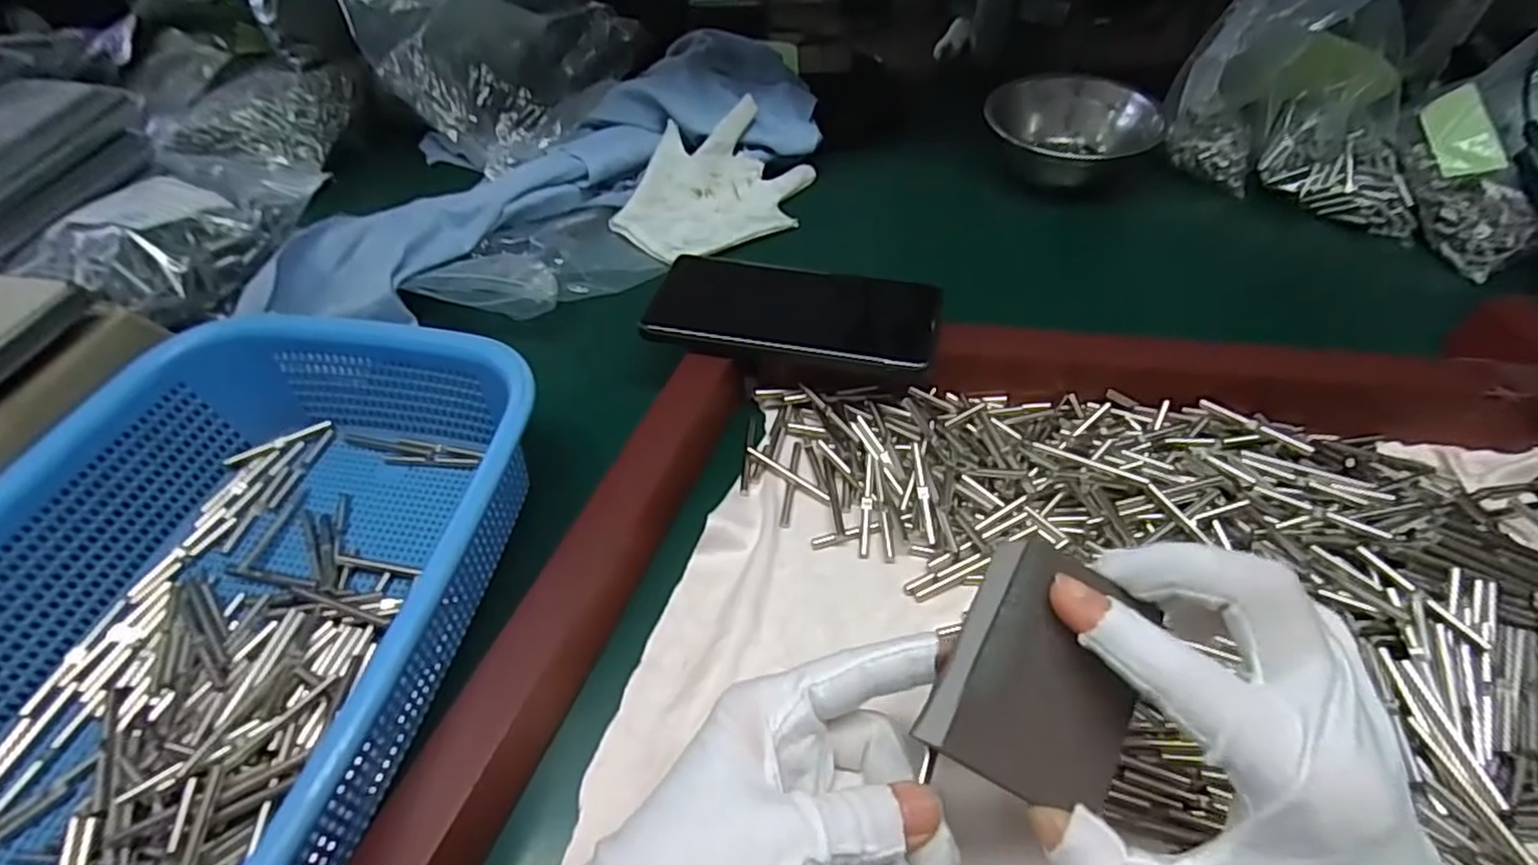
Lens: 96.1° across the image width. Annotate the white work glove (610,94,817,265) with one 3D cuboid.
[{"bbox_3d":[-0.040,-0.191,0.519,0.114,0.055,0.133,19,54,17],"label":"white work glove"}]

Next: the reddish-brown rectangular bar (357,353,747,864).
[{"bbox_3d":[-0.085,0.080,0.295,0.030,0.044,0.309,16,53,15],"label":"reddish-brown rectangular bar"}]

